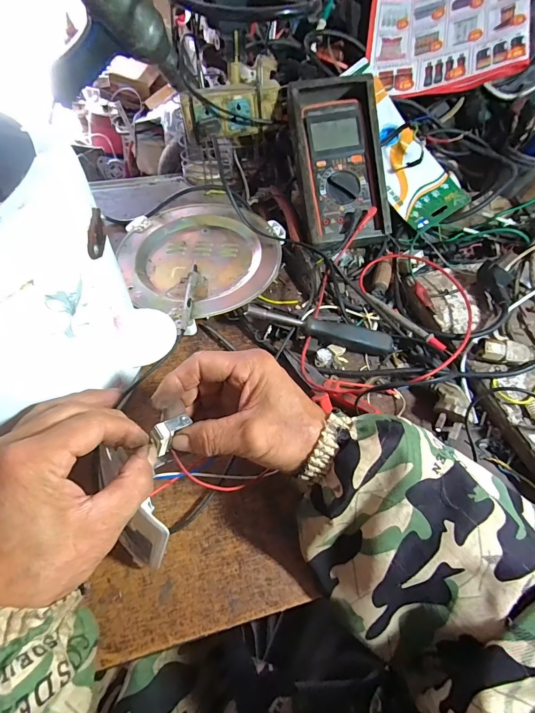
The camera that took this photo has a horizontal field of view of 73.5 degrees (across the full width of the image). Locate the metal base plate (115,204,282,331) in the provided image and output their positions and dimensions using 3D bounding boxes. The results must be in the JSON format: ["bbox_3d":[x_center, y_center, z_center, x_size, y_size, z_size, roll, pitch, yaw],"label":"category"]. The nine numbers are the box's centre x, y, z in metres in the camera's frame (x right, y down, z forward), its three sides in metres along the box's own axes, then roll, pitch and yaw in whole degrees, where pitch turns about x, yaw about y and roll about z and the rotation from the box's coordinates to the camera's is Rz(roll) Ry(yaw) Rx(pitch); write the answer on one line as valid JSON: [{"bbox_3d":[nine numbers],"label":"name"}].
[{"bbox_3d":[-0.092,-0.130,0.467,0.186,0.016,0.201,0,55,0],"label":"metal base plate"}]

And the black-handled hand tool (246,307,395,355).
[{"bbox_3d":[0.060,-0.035,0.398,0.161,0.024,0.025,11,56,7],"label":"black-handled hand tool"}]

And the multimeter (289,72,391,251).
[{"bbox_3d":[0.093,-0.255,0.477,0.109,0.040,0.219,-7,89,-5],"label":"multimeter"}]

